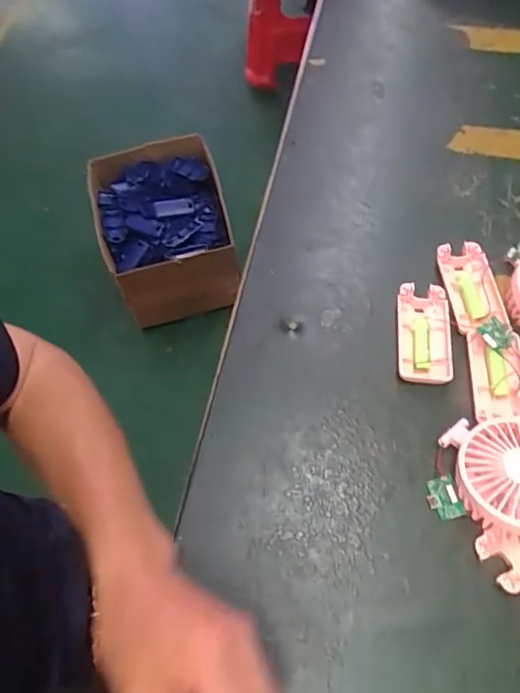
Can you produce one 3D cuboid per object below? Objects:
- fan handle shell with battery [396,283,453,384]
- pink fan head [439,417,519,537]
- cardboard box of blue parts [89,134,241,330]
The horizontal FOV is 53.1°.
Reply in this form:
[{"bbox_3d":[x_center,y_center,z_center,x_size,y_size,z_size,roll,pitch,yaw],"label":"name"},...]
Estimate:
[{"bbox_3d":[0.145,-0.014,0.462,0.044,0.014,0.097,3,64,4],"label":"fan handle shell with battery"},{"bbox_3d":[0.188,0.098,0.386,0.088,0.040,0.088,-7,49,9],"label":"pink fan head"},{"bbox_3d":[-0.225,-0.274,1.257,0.293,0.195,0.374,-11,64,-3],"label":"cardboard box of blue parts"}]

